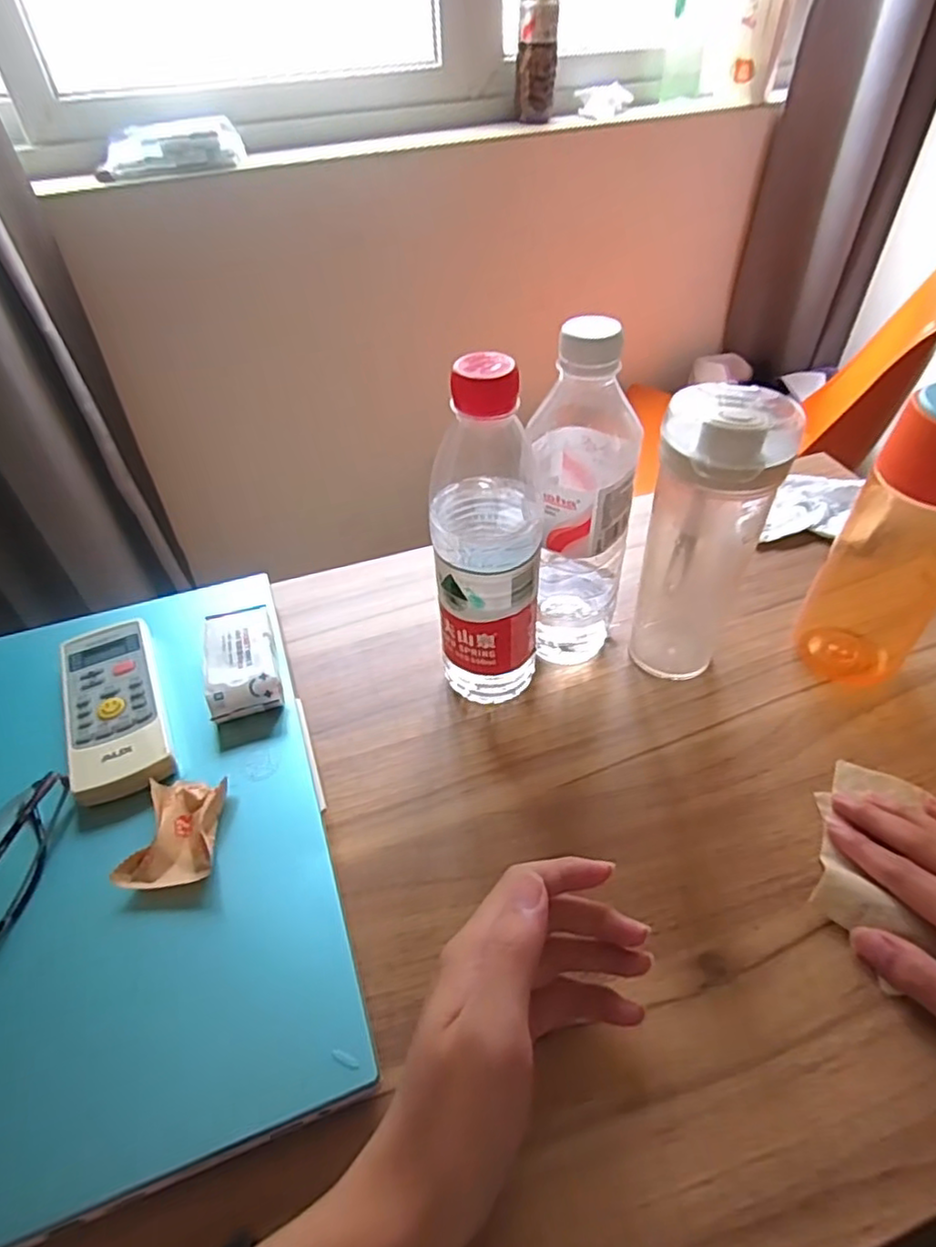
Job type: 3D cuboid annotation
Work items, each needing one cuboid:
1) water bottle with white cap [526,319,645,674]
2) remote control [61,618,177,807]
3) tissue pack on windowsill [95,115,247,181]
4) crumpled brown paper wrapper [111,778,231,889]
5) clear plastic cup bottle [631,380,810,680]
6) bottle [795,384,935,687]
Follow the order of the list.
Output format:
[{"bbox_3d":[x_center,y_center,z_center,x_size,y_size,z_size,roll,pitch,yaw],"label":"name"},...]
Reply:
[{"bbox_3d":[0.069,-0.068,0.397,0.060,0.227,0.069,8,47,10],"label":"water bottle with white cap"},{"bbox_3d":[-0.224,0.050,0.406,0.055,0.016,0.134,-21,48,-16],"label":"remote control"},{"bbox_3d":[-0.438,-0.698,0.936,0.202,0.056,0.084,-18,47,-14],"label":"tissue pack on windowsill"},{"bbox_3d":[-0.159,0.113,0.347,0.045,0.015,0.056,-6,46,-3],"label":"crumpled brown paper wrapper"},{"bbox_3d":[0.144,-0.046,0.396,0.063,0.194,0.069,19,50,20],"label":"clear plastic cup bottle"},{"bbox_3d":[0.270,-0.044,0.390,0.077,0.194,0.060,28,53,27],"label":"bottle"}]

